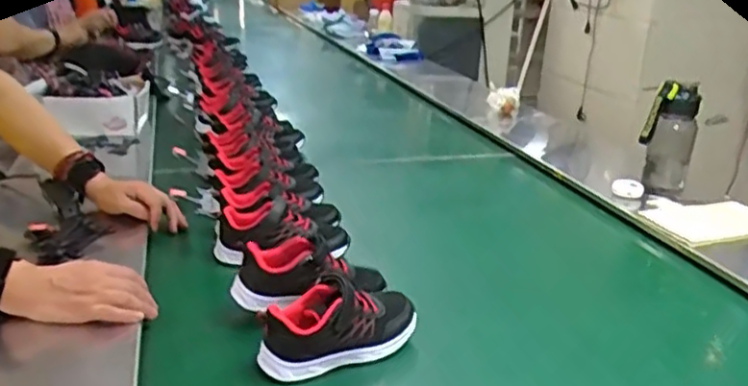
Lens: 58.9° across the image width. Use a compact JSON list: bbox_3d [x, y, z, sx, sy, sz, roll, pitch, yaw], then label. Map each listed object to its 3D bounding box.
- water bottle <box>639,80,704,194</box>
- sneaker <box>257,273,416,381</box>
[{"bbox_3d":[0.522,-0.092,1.178,0.074,0.197,0.067,16,24,34],"label":"water bottle"},{"bbox_3d":[-0.036,0.142,0.721,0.181,0.078,0.064,-8,22,-27],"label":"sneaker"}]

